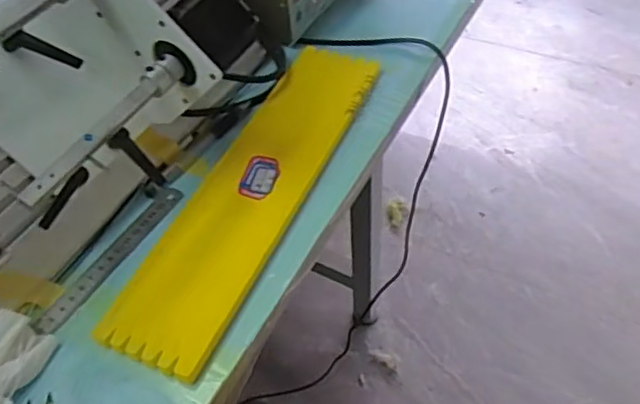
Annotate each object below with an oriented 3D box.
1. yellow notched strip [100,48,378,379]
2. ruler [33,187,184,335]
[{"bbox_3d":[-0.050,-0.019,0.505,0.085,0.012,0.348,16,53,18],"label":"yellow notched strip"},{"bbox_3d":[-0.162,0.043,0.475,0.017,0.004,0.151,28,57,15],"label":"ruler"}]

